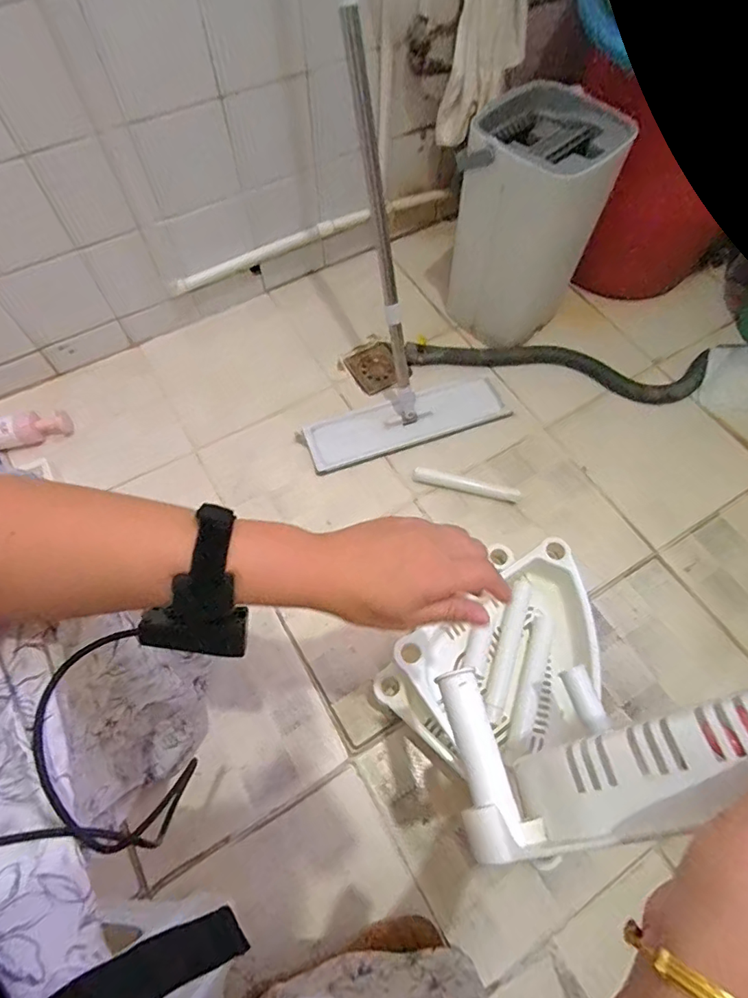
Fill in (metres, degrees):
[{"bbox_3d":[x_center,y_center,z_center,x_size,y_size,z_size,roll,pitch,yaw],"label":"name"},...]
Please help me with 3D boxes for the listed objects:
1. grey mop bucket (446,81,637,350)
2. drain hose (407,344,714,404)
[{"bbox_3d":[0.265,-0.495,0.945,0.235,0.371,0.187,38,71,12],"label":"grey mop bucket"},{"bbox_3d":[0.378,-0.276,1.043,0.606,0.033,0.119,6,67,0],"label":"drain hose"}]

